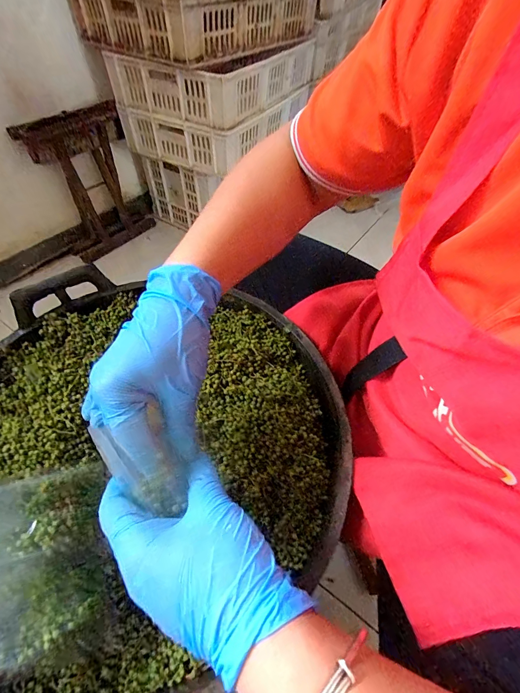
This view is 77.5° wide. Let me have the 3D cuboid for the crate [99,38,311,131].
[{"bbox_3d":[-0.111,-0.825,0.981,0.365,0.125,0.578,25,54,17],"label":"crate"}]

